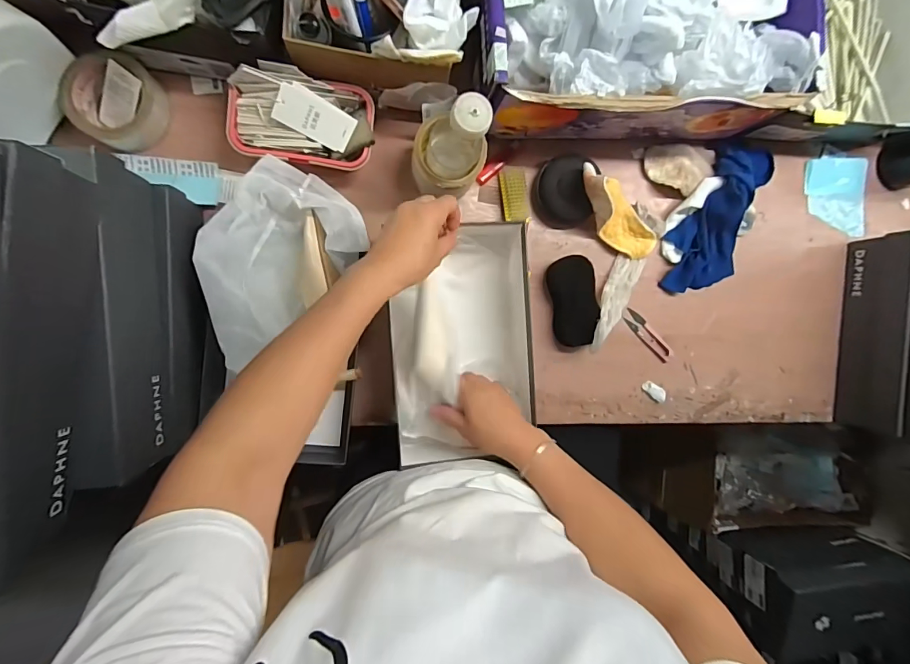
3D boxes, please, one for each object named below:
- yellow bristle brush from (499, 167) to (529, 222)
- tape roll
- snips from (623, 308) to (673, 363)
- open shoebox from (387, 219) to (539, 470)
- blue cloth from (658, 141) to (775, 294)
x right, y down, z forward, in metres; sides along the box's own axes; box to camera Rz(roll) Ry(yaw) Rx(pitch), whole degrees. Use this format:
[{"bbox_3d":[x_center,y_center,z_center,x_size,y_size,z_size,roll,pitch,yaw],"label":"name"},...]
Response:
[{"bbox_3d":[0.082,-0.189,0.602,0.032,0.023,0.071,-7,94,-9],"label":"yellow bristle brush"},{"bbox_3d":[-0.406,-0.278,0.516,0.098,0.046,0.098,0,93,-9],"label":"tape roll"},{"bbox_3d":[0.295,0.007,0.661,0.027,0.013,0.095,-44,98,-4],"label":"snips"},{"bbox_3d":[0.016,0.010,0.566,0.190,0.083,0.306,-2,93,-9],"label":"open shoebox"},{"bbox_3d":[0.394,-0.167,0.640,0.122,0.053,0.237,17,90,-9],"label":"blue cloth"}]

